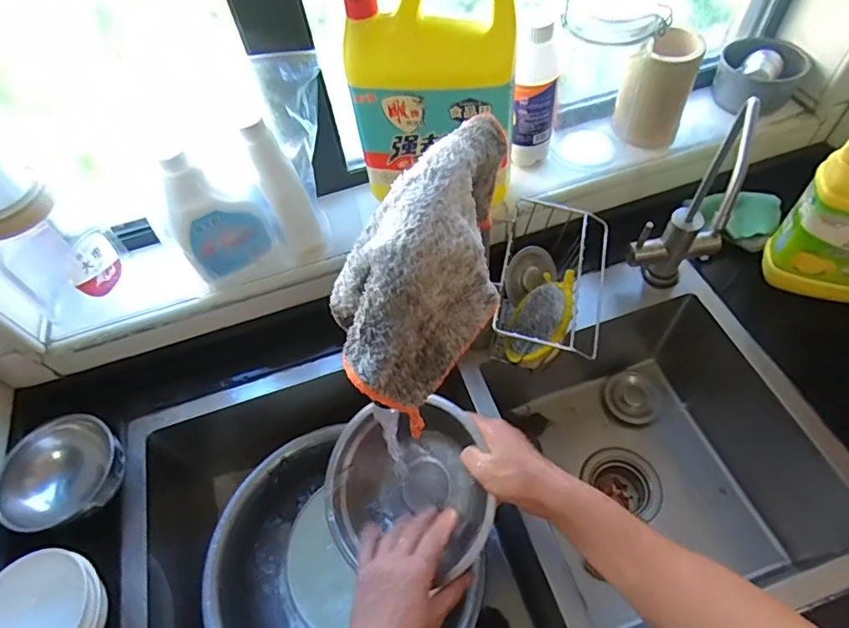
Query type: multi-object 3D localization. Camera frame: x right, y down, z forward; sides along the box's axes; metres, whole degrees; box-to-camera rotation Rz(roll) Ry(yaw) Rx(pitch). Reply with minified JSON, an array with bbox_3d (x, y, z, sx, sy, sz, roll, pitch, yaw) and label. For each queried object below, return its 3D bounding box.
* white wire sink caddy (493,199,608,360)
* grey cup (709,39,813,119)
[{"bbox_3d":[0.150,-0.026,0.611,0.114,0.107,0.183,10,59,11],"label":"white wire sink caddy"},{"bbox_3d":[0.459,-0.328,0.710,0.103,0.058,0.101,-2,57,3],"label":"grey cup"}]

